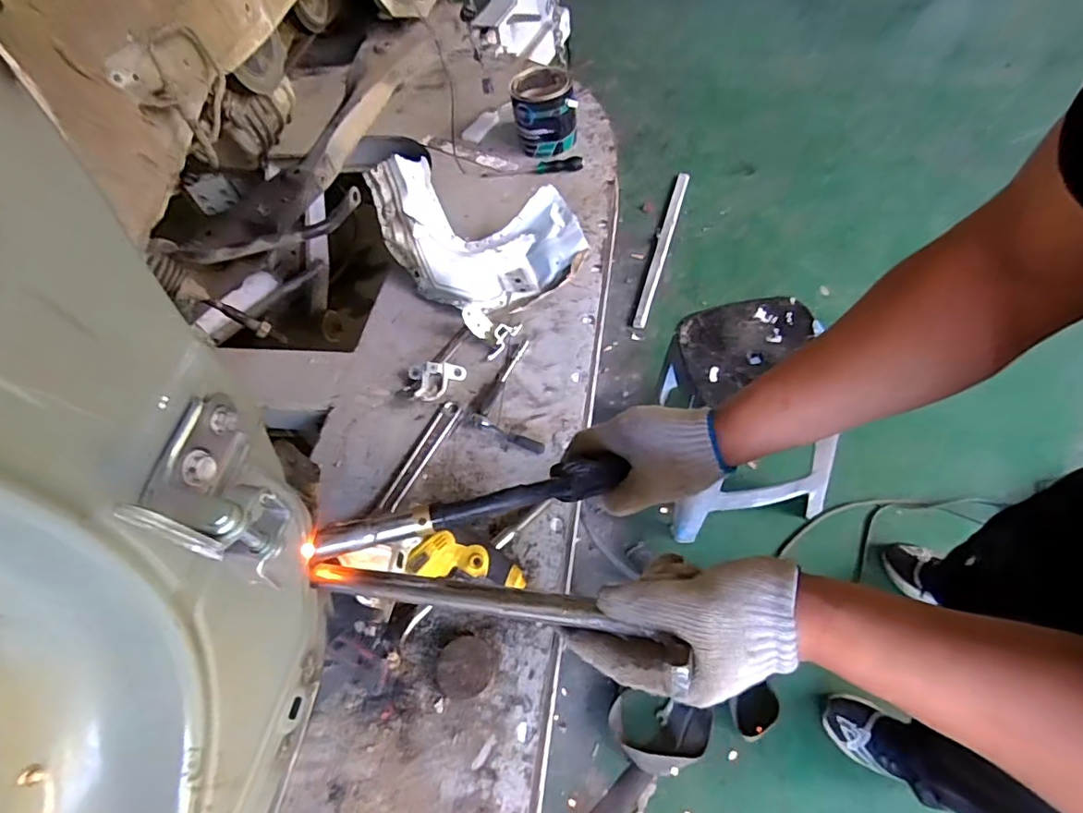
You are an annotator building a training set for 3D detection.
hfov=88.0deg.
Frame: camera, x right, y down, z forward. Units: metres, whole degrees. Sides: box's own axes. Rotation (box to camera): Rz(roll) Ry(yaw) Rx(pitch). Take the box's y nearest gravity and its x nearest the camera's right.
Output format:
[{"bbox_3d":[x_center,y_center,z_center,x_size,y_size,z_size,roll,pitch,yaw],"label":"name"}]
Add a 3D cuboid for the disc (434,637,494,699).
[{"bbox_3d":[-0.107,0.365,0.787,0.076,0.012,0.079,-4,56,7],"label":"disc"}]

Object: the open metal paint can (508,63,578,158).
[{"bbox_3d":[0.007,-0.742,1.435,0.155,0.157,0.149,-16,55,-1],"label":"open metal paint can"}]

